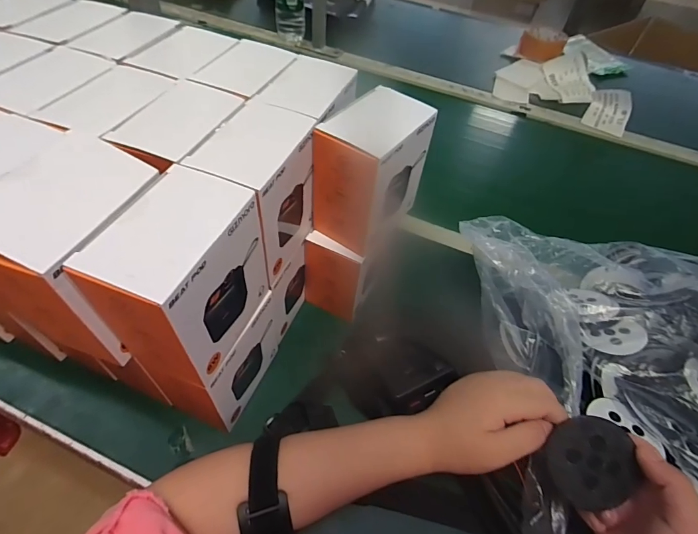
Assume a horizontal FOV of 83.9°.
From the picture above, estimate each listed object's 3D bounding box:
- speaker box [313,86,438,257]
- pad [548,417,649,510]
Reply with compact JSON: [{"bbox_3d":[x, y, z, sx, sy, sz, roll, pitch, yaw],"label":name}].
[{"bbox_3d":[0.021,-0.089,0.365,0.069,0.110,0.102,32,55,18],"label":"speaker box"},{"bbox_3d":[0.175,0.141,0.279,0.056,0.008,0.061,-1,84,7],"label":"pad"}]

